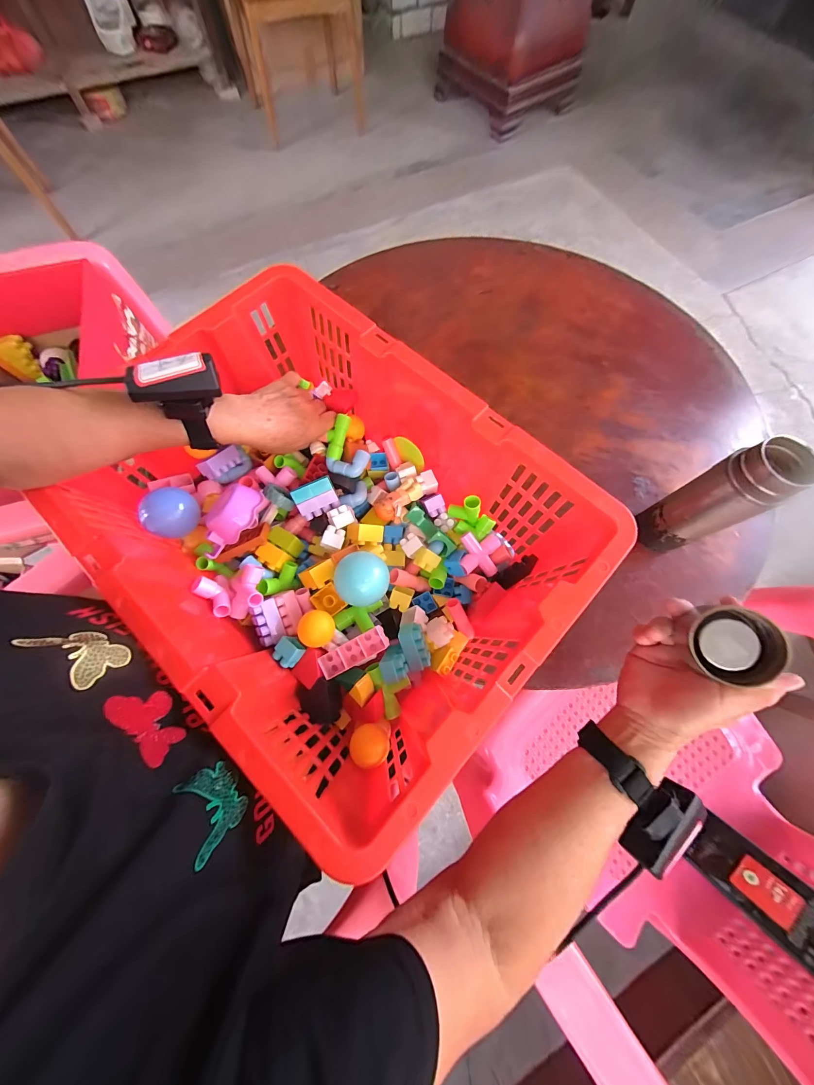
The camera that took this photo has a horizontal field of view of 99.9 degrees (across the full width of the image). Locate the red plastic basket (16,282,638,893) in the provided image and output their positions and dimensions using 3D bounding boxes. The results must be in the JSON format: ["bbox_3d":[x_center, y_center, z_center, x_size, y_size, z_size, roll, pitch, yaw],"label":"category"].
[{"bbox_3d":[-0.080,-0.020,0.362,0.449,0.143,0.345,42,74,12],"label":"red plastic basket"}]

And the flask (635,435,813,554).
[{"bbox_3d":[0.343,-0.044,0.385,0.062,0.171,0.058,-19,72,-8],"label":"flask"}]

